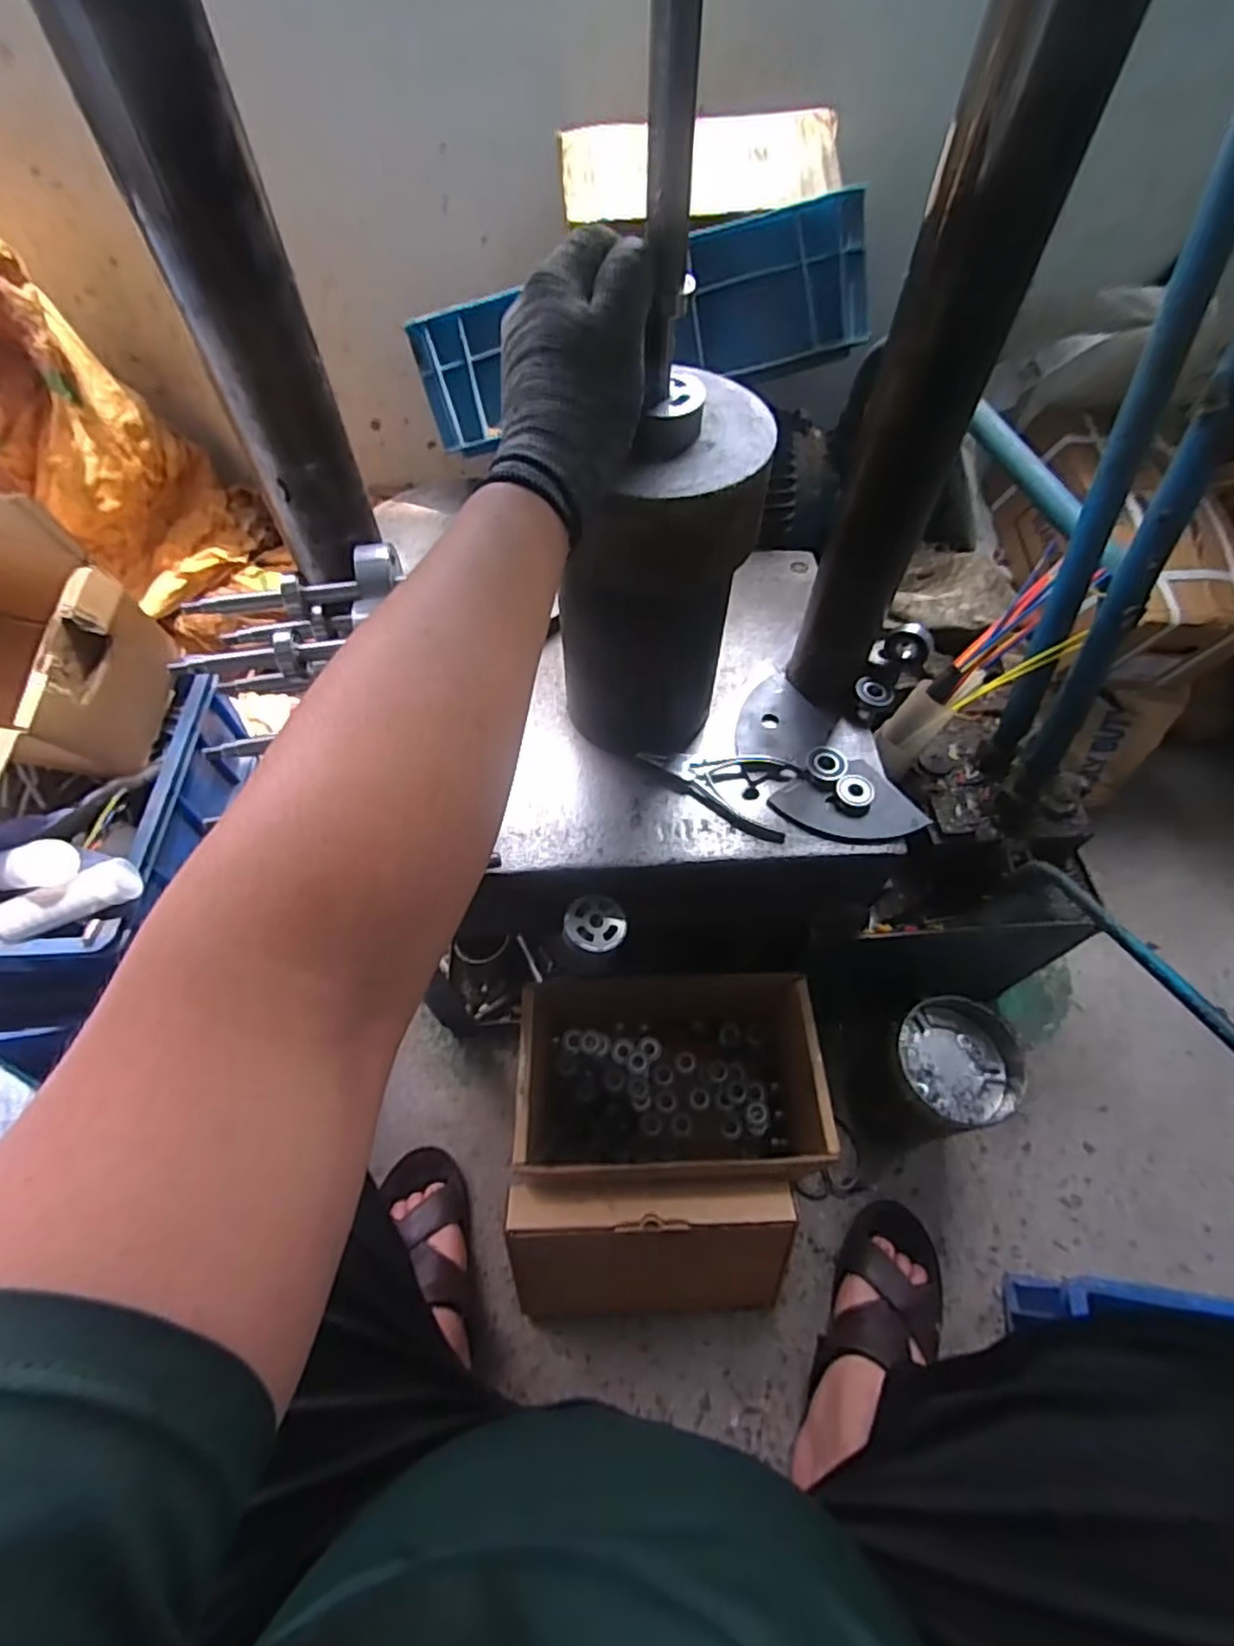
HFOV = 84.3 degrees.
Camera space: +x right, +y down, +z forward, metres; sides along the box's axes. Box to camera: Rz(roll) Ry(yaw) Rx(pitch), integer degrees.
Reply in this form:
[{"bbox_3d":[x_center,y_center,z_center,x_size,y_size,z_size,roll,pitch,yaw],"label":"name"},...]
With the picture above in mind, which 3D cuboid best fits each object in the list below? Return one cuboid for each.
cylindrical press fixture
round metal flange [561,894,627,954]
[{"bbox_3d":[0.025,-0.165,0.514,0.140,0.256,0.122,5,58,4],"label":"cylindrical press fixture"},{"bbox_3d":[-0.017,0.082,0.558,0.053,0.006,0.048,12,61,-17],"label":"round metal flange"}]

